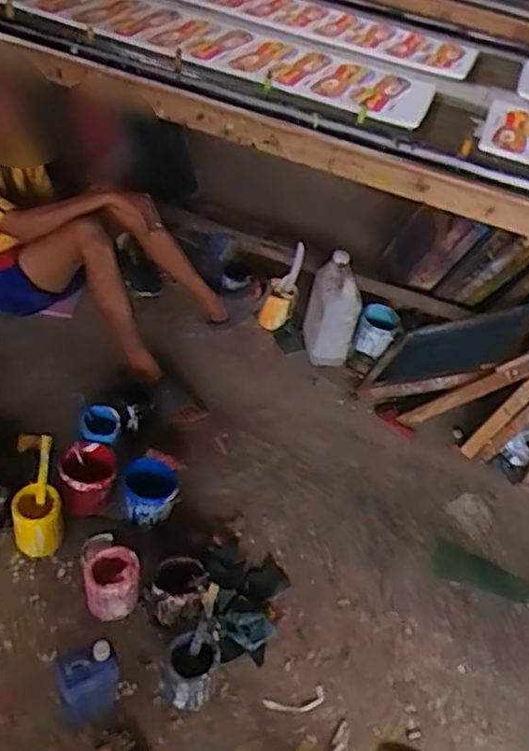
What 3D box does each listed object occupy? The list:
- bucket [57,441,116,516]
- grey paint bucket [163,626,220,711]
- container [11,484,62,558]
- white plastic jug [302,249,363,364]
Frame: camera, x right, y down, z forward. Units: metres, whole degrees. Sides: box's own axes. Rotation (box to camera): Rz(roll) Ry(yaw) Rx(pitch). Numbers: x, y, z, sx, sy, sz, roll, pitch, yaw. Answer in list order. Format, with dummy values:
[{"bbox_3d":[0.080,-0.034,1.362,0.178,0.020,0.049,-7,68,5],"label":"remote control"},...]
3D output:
[{"bbox_3d":[-0.405,0.236,1.512,0.127,0.106,0.144,-3,45,-15],"label":"bucket"},{"bbox_3d":[-0.139,0.560,1.244,0.101,0.134,0.109,7,43,-6],"label":"grey paint bucket"},{"bbox_3d":[-0.480,0.318,1.409,0.091,0.128,0.108,-1,44,-14],"label":"container"},{"bbox_3d":[0.198,-0.190,1.948,0.152,0.294,0.199,12,43,-1],"label":"white plastic jug"}]

